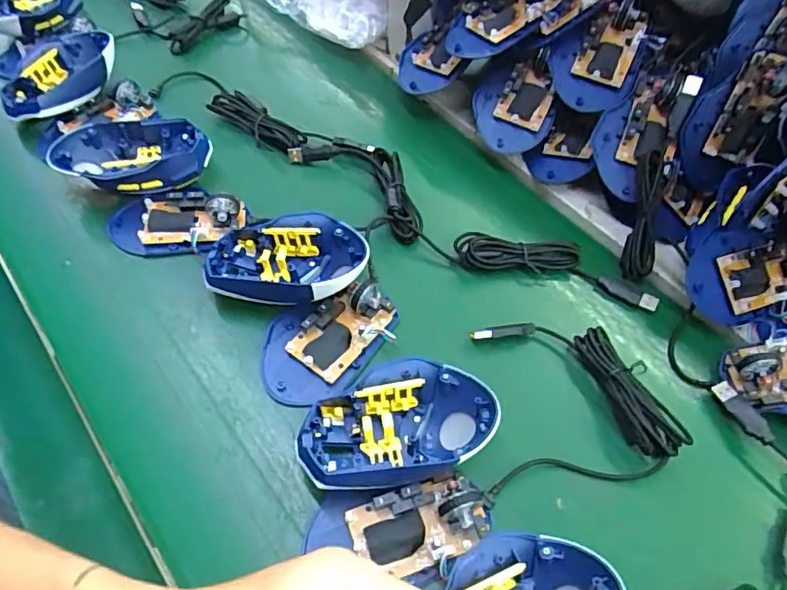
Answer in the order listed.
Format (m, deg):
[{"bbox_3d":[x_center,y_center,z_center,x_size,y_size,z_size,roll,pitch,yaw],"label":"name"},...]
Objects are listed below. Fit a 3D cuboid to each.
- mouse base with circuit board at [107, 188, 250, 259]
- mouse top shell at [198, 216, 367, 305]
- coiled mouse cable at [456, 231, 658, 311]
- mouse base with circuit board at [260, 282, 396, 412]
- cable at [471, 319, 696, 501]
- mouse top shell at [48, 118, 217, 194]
[{"bbox_3d":[-0.177,-0.062,0.442,0.107,0.028,0.058,-2,55,-5],"label":"mouse base with circuit board"},{"bbox_3d":[-0.079,-0.025,0.415,0.118,0.038,0.075,6,55,1],"label":"mouse top shell"},{"bbox_3d":[0.130,-0.024,0.440,0.160,0.017,0.032,14,55,6],"label":"coiled mouse cable"},{"bbox_3d":[-0.050,0.028,0.388,0.071,0.025,0.101,30,58,17],"label":"mouse base with circuit board"},{"bbox_3d":[0.119,0.068,0.372,0.121,0.020,0.113,-4,55,-6],"label":"cable"},{"bbox_3d":[-0.219,-0.114,0.468,0.119,0.037,0.071,-16,57,-14],"label":"mouse top shell"}]

